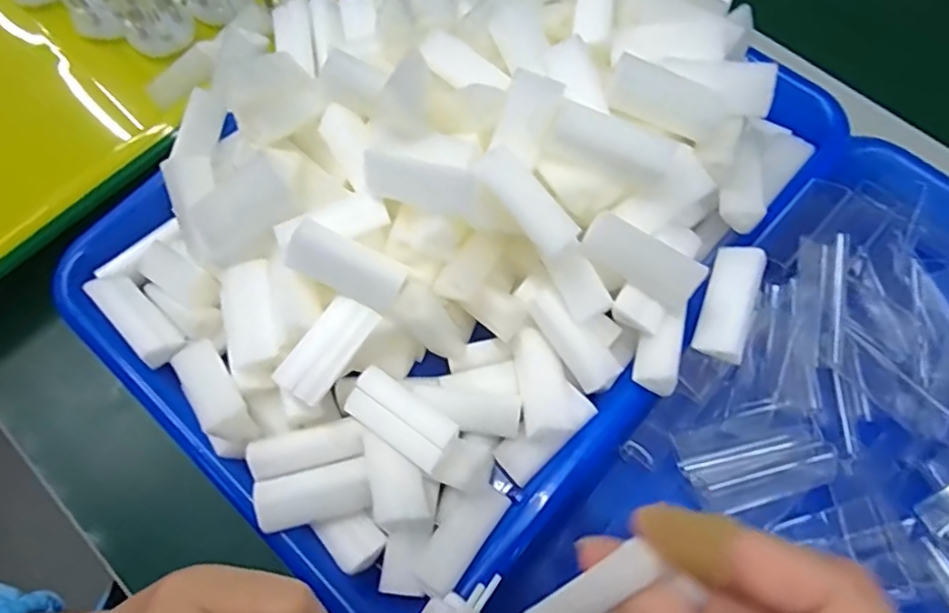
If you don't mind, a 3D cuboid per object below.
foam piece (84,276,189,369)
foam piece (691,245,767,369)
[{"bbox_3d":[-0.152,0.004,0.269,0.050,0.012,0.017,43,76,15],"label":"foam piece"},{"bbox_3d":[0.106,-0.002,0.248,0.020,0.010,0.047,16,85,7],"label":"foam piece"}]

